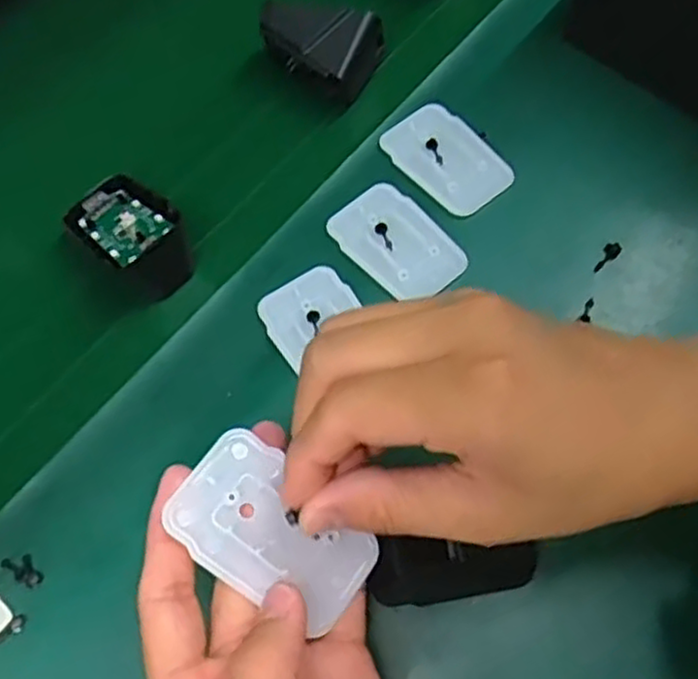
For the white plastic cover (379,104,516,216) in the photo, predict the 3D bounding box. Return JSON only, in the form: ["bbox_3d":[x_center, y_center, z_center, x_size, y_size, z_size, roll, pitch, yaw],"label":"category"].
[{"bbox_3d":[0.053,-0.098,0.397,0.044,0.004,0.069,-36,69,-13],"label":"white plastic cover"}]

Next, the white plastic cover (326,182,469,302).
[{"bbox_3d":[0.024,-0.050,0.377,0.045,0.004,0.068,-35,69,-13],"label":"white plastic cover"}]

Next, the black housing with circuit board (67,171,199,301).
[{"bbox_3d":[-0.113,-0.054,0.386,0.042,0.043,0.066,-41,70,-15],"label":"black housing with circuit board"}]

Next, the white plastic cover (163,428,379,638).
[{"bbox_3d":[-0.026,0.067,0.254,0.069,0.007,0.042,41,66,-2],"label":"white plastic cover"}]

